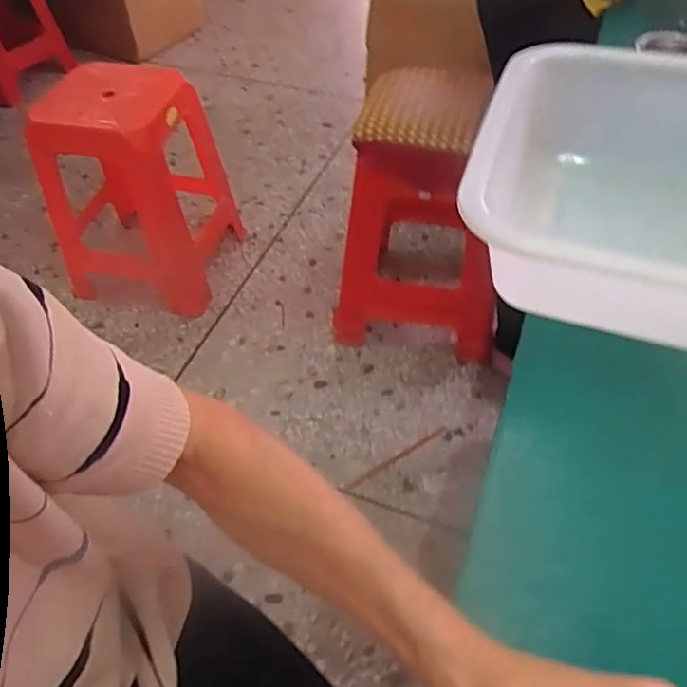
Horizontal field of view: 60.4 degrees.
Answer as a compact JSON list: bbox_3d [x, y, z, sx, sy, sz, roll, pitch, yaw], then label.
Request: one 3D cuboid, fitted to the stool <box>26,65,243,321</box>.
[{"bbox_3d":[-0.483,-0.369,1.428,0.333,0.476,0.365,8,51,8],"label":"stool"}]

